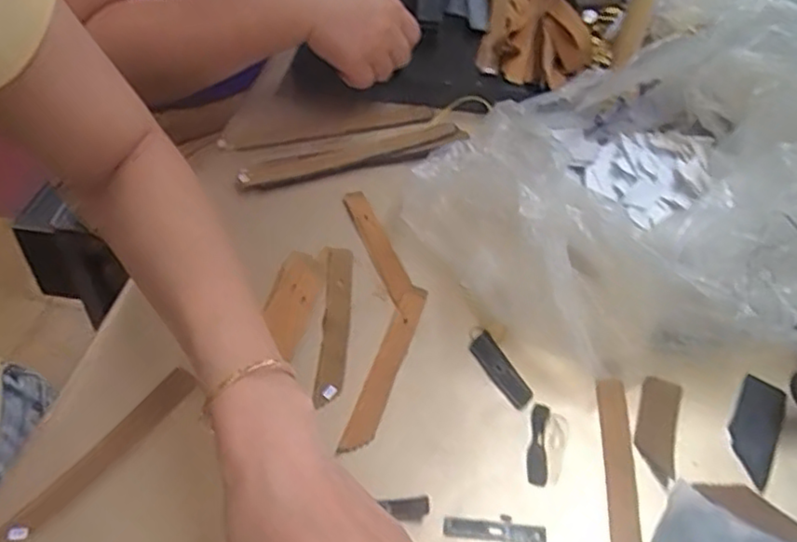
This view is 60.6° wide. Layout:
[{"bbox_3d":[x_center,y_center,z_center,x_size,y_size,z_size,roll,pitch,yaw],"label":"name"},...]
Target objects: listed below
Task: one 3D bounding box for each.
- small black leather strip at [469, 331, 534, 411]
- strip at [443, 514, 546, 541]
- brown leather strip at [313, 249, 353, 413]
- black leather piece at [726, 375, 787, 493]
[{"bbox_3d":[0.063,0.062,0.426,0.016,0.005,0.054,-38,60,4],"label":"small black leather strip"},{"bbox_3d":[0.051,0.135,0.359,0.053,0.004,0.014,7,48,3],"label":"strip"},{"bbox_3d":[-0.041,0.034,0.448,0.019,0.005,0.121,3,52,-2],"label":"brown leather strip"},{"bbox_3d":[0.214,0.095,0.410,0.026,0.005,0.073,25,51,18],"label":"black leather piece"}]

